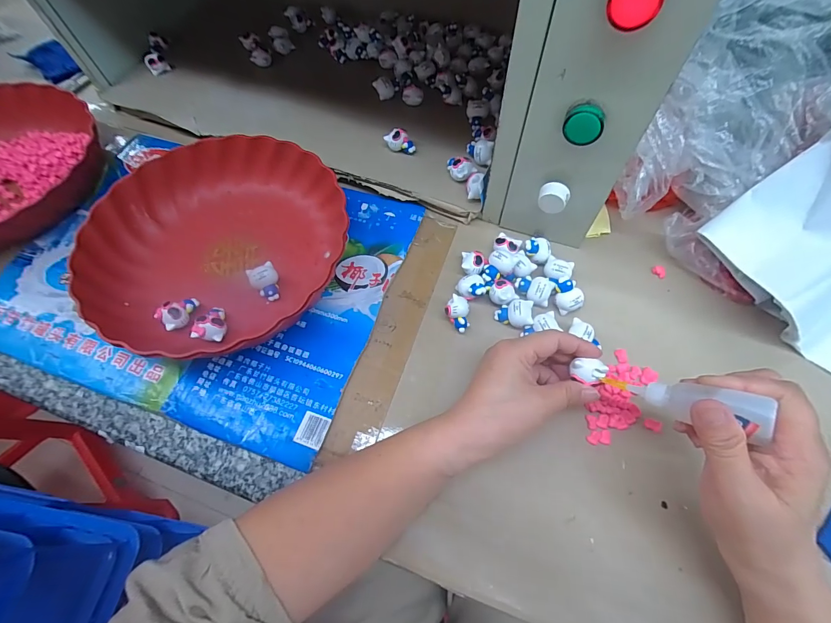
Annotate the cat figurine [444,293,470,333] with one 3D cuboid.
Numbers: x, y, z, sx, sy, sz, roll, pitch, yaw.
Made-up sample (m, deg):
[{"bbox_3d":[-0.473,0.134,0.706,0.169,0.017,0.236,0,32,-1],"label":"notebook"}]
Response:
[{"bbox_3d":[0.038,0.003,0.349,0.022,0.025,0.029,3,62,4],"label":"cat figurine"}]

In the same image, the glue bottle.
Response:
[{"bbox_3d":[0.169,0.058,0.245,0.092,0.022,0.019,6,52,54],"label":"glue bottle"}]

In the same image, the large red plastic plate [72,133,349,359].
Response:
[{"bbox_3d":[-0.191,-0.068,0.374,0.232,0.055,0.234,-1,62,2],"label":"large red plastic plate"}]

